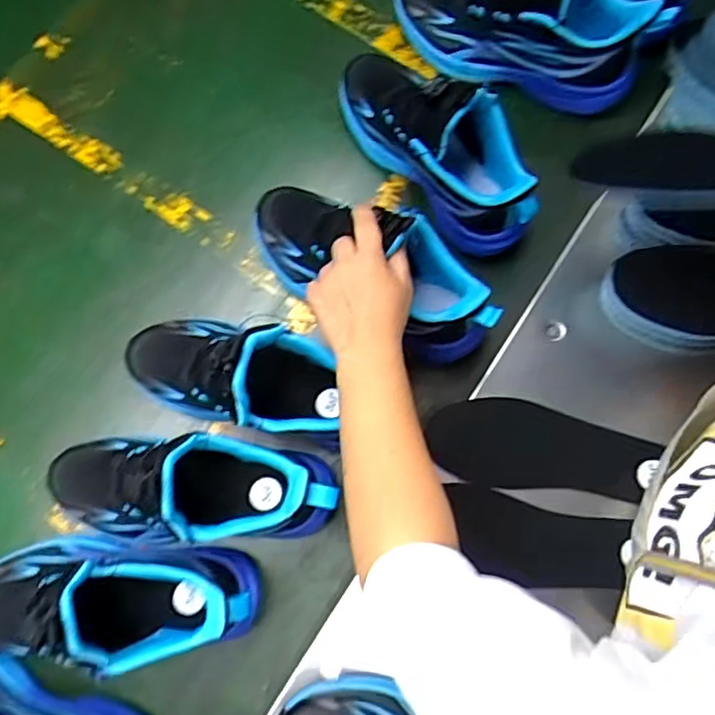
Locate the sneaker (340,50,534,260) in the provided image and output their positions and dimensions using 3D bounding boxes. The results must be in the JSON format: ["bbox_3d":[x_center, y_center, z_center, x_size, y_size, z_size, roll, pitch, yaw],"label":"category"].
[{"bbox_3d":[0.072,-0.212,0.572,0.084,0.130,0.239,-35,82,-10],"label":"sneaker"}]

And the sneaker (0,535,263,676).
[{"bbox_3d":[-0.208,0.192,0.487,0.242,0.145,0.082,3,78,-1],"label":"sneaker"}]

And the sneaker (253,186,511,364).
[{"bbox_3d":[0.008,-0.087,0.552,0.253,0.124,0.084,27,77,17],"label":"sneaker"}]

